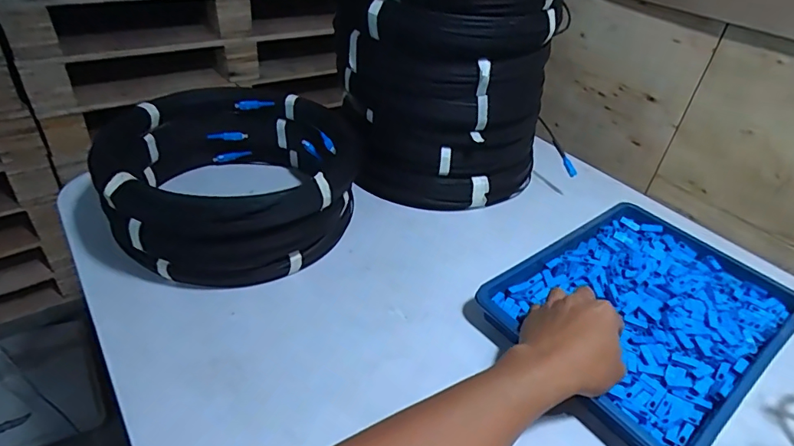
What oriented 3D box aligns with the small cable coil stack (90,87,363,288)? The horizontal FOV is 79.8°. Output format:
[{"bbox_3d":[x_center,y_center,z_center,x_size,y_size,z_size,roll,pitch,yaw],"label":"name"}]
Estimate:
[{"bbox_3d":[-0.189,-0.054,0.585,0.264,0.127,0.283,-8,40,-19],"label":"small cable coil stack"}]

